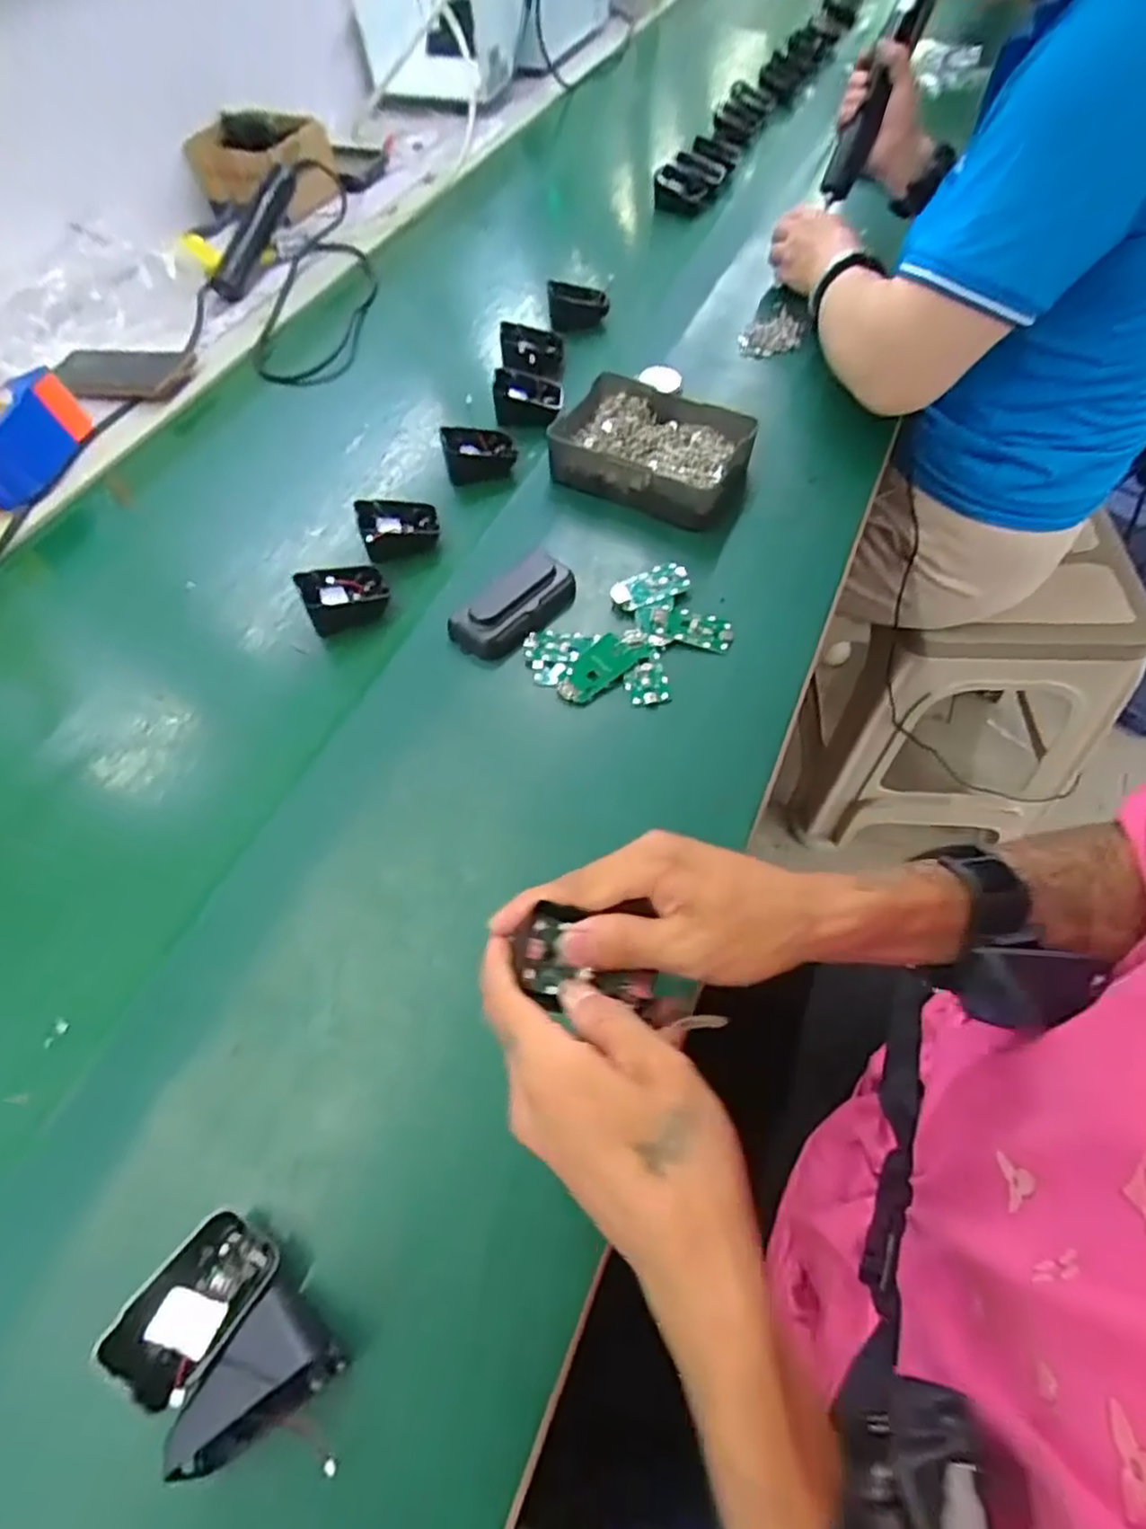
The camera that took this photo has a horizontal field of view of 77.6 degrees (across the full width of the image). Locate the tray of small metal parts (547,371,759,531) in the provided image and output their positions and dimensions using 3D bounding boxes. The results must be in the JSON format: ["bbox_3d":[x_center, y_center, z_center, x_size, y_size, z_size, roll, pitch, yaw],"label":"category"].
[{"bbox_3d":[0.074,-0.284,0.639,0.170,0.039,0.125,25,61,17],"label":"tray of small metal parts"}]

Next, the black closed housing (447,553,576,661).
[{"bbox_3d":[-0.046,-0.129,0.558,0.063,0.023,0.108,37,65,23],"label":"black closed housing"}]

